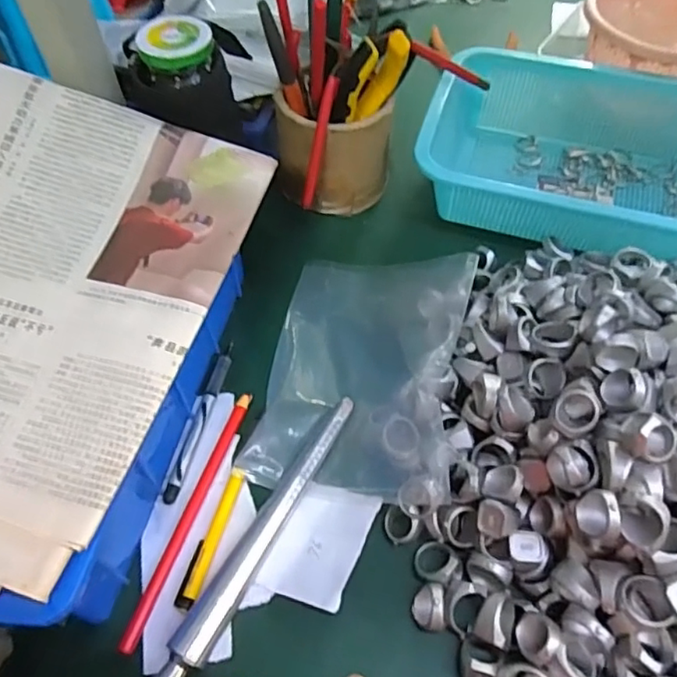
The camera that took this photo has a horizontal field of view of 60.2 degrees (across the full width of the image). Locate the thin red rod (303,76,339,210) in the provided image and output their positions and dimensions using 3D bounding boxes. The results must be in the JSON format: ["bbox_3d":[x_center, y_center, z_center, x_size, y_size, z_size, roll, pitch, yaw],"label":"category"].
[{"bbox_3d":[-0.015,-0.149,0.453,0.008,0.101,0.010,31,36,22],"label":"thin red rod"}]

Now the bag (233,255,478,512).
[{"bbox_3d":[0.020,0.008,0.413,0.130,0.029,0.207,9,56,8],"label":"bag"}]

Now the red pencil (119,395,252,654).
[{"bbox_3d":[-0.091,0.106,0.365,0.010,0.005,0.166,15,57,12],"label":"red pencil"}]

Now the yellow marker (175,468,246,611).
[{"bbox_3d":[-0.077,0.120,0.356,0.012,0.006,0.084,12,56,10],"label":"yellow marker"}]

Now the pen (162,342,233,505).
[{"bbox_3d":[-0.094,0.054,0.402,0.009,0.006,0.121,10,56,9],"label":"pen"}]

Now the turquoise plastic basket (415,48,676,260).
[{"bbox_3d":[0.216,-0.163,0.513,0.265,0.073,0.200,13,57,11],"label":"turquoise plastic basket"}]

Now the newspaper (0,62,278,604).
[{"bbox_3d":[-0.175,-0.028,0.324,0.195,0.026,0.271,15,63,8],"label":"newspaper"}]

